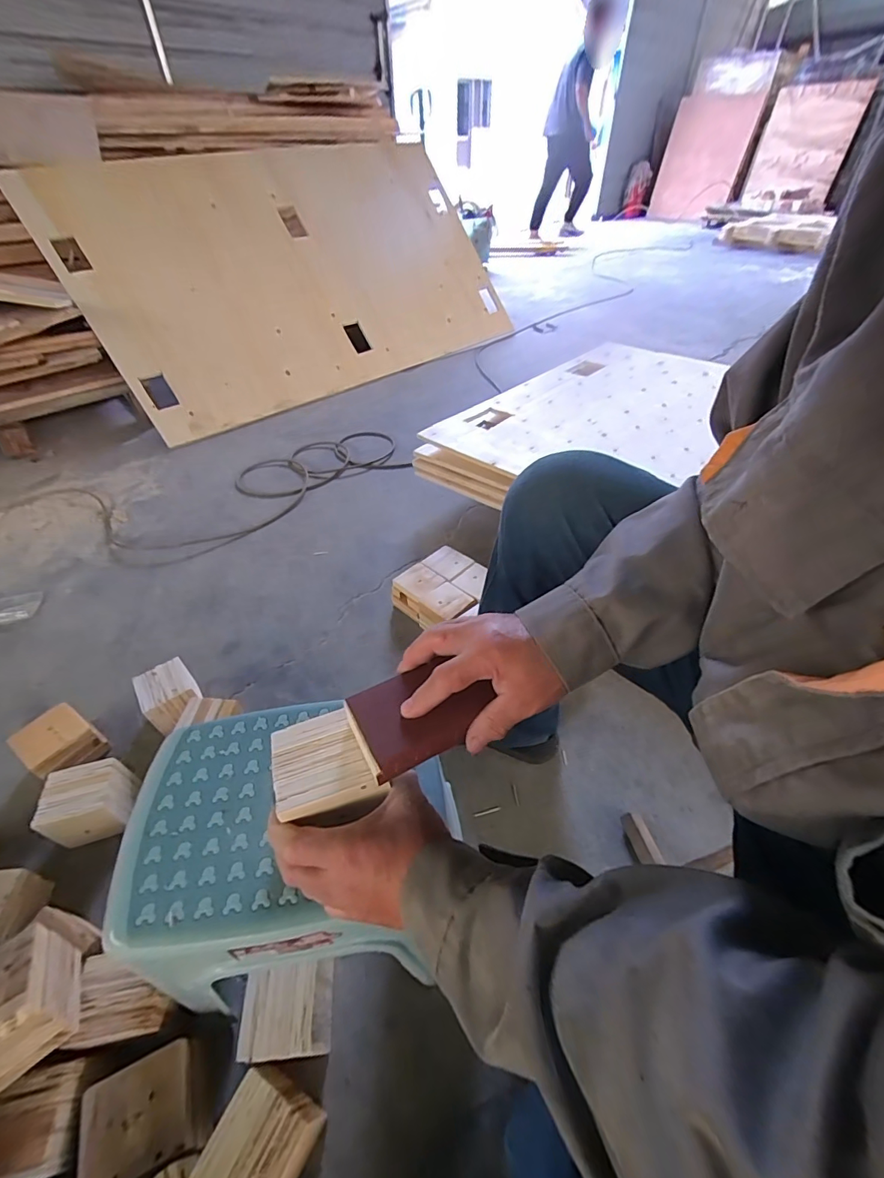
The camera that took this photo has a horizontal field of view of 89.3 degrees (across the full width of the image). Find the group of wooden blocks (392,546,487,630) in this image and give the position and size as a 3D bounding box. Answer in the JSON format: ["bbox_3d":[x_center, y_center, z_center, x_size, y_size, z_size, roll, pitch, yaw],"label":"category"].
[{"bbox_3d":[0.014,0.013,1.042,0.191,0.092,0.191,35,55,30],"label":"group of wooden blocks"}]

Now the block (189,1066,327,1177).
[{"bbox_3d":[-0.178,0.565,0.457,0.087,0.100,0.097,19,49,20],"label":"block"}]

